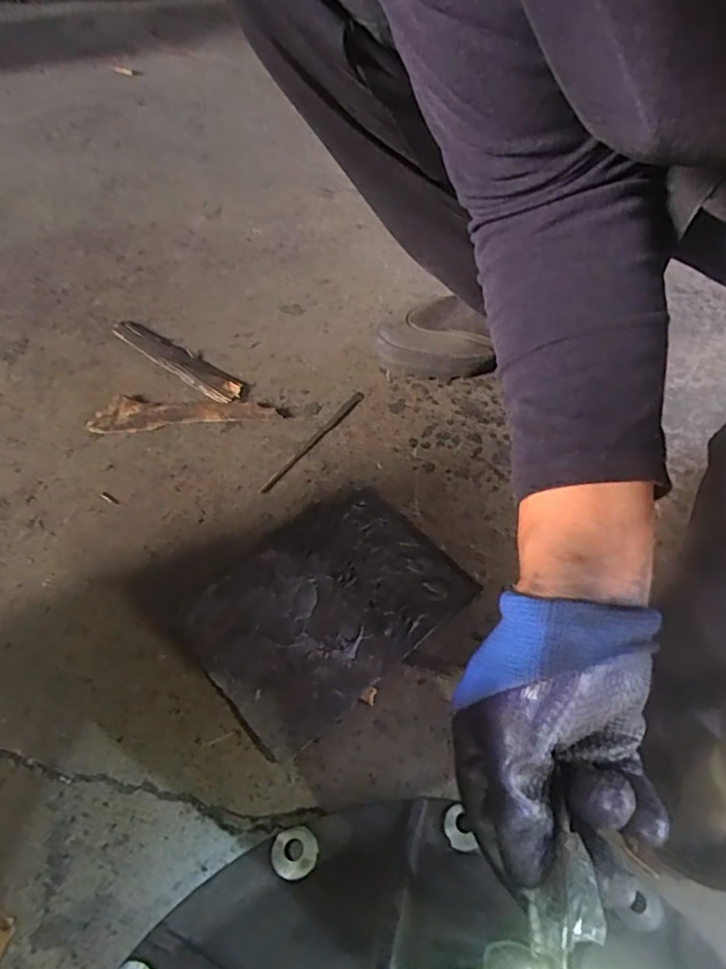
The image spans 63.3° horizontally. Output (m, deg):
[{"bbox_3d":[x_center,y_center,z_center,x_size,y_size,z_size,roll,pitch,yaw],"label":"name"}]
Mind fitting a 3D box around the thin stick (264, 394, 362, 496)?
[{"bbox_3d":[-0.043,-0.042,0.548,0.011,0.004,0.150,29,56,17],"label":"thin stick"}]

